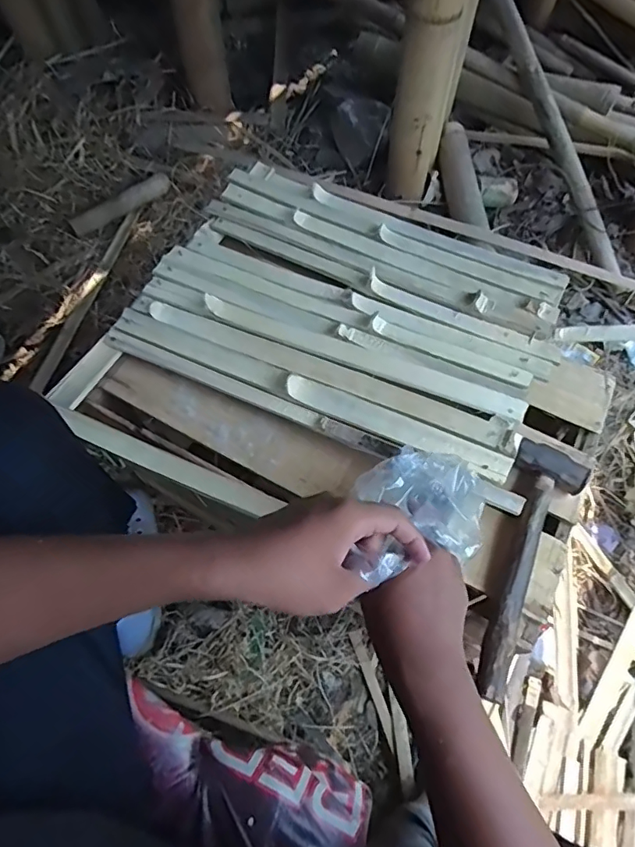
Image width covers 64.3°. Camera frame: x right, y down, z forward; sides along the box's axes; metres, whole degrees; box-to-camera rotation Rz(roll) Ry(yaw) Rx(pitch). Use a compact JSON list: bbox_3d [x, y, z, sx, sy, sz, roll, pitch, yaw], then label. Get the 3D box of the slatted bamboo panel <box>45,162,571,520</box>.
[{"bbox_3d":[0.015,-0.100,0.626,0.498,0.036,0.474,24,66,11],"label":"slatted bamboo panel"}]

